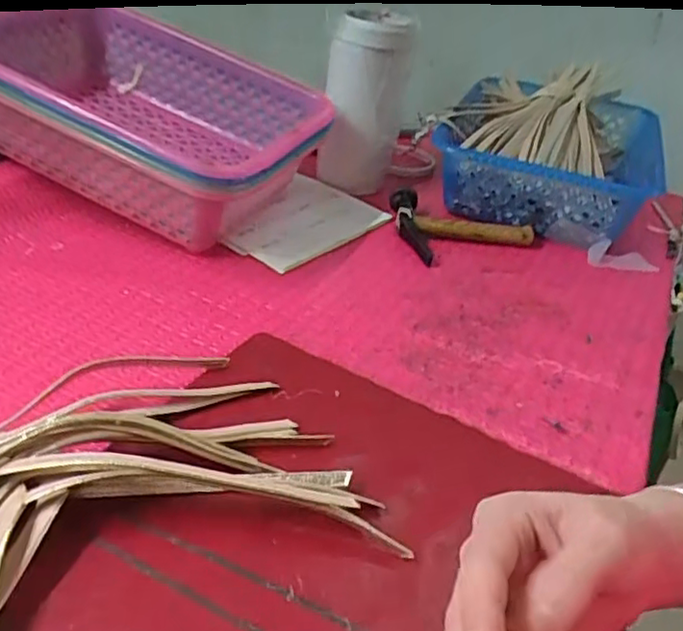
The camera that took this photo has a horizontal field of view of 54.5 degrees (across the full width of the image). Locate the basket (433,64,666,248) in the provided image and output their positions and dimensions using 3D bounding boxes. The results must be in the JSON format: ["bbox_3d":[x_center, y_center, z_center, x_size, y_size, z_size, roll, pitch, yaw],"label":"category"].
[{"bbox_3d":[0.256,-0.203,0.808,0.234,0.148,0.286,17,35,14],"label":"basket"}]

